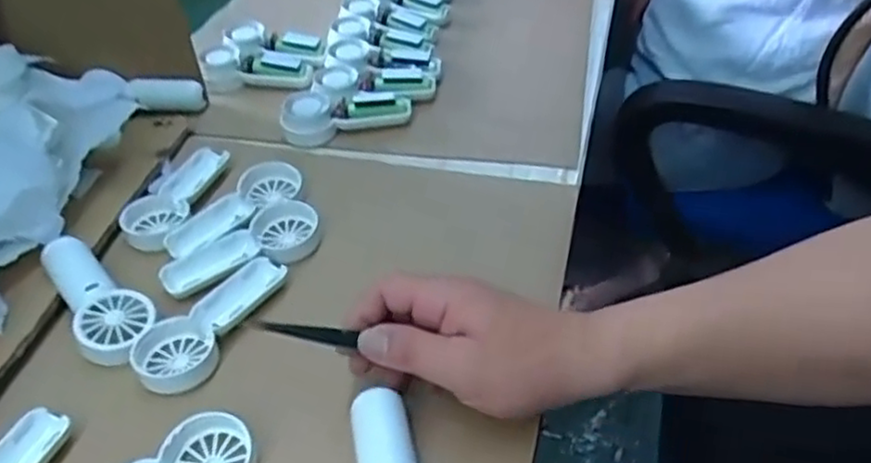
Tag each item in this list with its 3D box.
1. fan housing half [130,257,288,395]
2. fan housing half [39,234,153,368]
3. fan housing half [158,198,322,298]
[{"bbox_3d":[-0.143,0.052,0.443,0.047,0.013,0.113,18,48,20],"label":"fan housing half"},{"bbox_3d":[-0.219,0.040,0.450,0.045,0.017,0.109,-30,50,-25],"label":"fan housing half"},{"bbox_3d":[-0.135,0.015,0.491,0.111,0.019,0.052,-34,52,-28],"label":"fan housing half"}]

